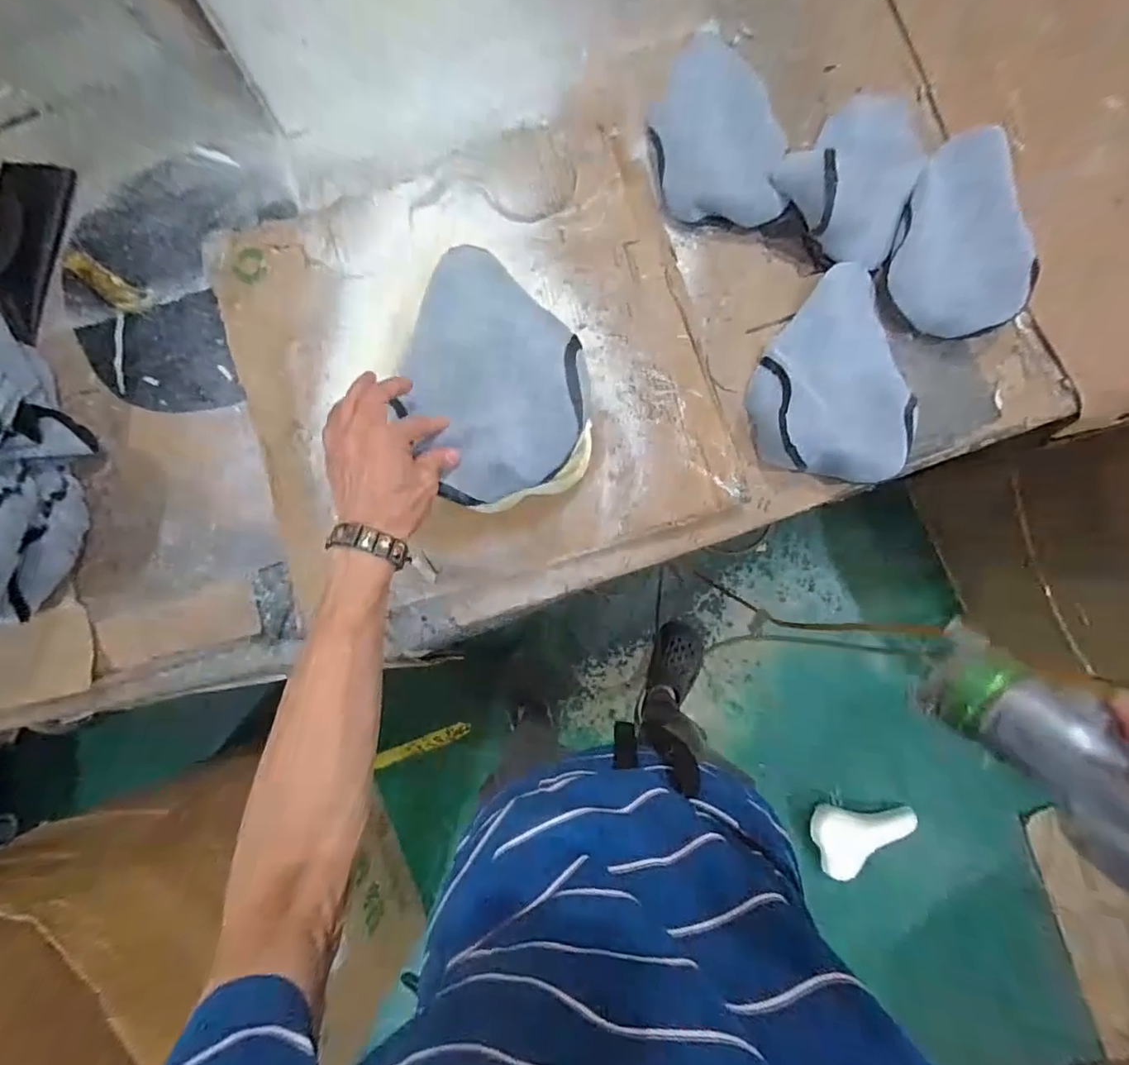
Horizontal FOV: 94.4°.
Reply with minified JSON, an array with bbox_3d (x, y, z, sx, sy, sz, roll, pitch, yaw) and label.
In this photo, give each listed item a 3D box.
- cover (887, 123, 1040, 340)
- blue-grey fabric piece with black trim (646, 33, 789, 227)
[{"bbox_3d":[0.507,-0.392,0.660,0.158,0.047,0.300,11,87,5],"label":"cover"},{"bbox_3d":[0.188,-0.515,0.667,0.152,0.022,0.254,-8,86,4],"label":"blue-grey fabric piece with black trim"}]

